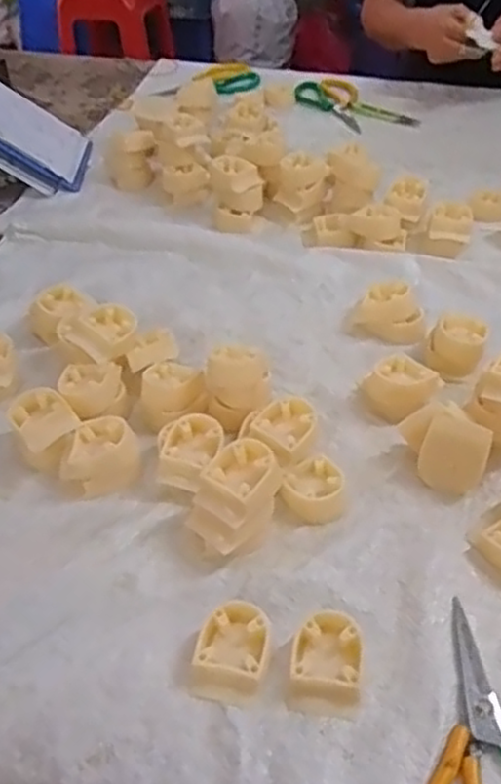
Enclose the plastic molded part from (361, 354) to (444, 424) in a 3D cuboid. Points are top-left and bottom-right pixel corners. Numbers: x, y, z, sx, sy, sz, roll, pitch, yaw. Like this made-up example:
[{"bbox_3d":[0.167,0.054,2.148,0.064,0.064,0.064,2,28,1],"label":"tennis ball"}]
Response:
[{"bbox_3d":[0.131,-0.001,0.617,0.052,0.036,0.056,-30,51,-28],"label":"plastic molded part"}]

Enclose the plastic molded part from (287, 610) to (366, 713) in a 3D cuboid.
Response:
[{"bbox_3d":[0.048,0.170,0.442,0.044,0.021,0.054,6,43,6],"label":"plastic molded part"}]

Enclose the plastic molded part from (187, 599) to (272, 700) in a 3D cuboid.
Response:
[{"bbox_3d":[-0.012,0.165,0.450,0.044,0.020,0.057,9,44,10],"label":"plastic molded part"}]

